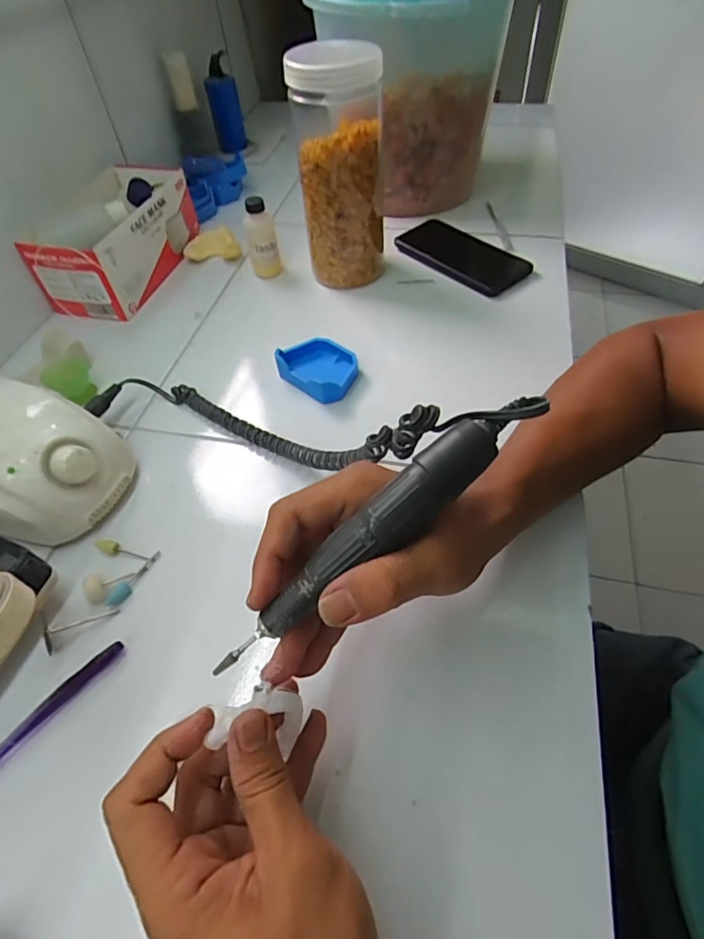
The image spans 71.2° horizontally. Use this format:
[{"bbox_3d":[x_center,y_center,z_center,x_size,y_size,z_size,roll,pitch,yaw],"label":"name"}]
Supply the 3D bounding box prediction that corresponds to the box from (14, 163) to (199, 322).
[{"bbox_3d":[-0.282,-0.287,0.604,0.119,0.088,0.212,7,53,10],"label":"box"}]

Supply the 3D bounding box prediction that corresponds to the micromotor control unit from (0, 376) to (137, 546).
[{"bbox_3d":[-0.255,-0.006,0.390,0.132,0.079,0.100,11,54,13],"label":"micromotor control unit"}]

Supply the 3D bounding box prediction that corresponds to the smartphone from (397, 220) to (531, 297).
[{"bbox_3d":[0.136,-0.269,0.611,0.091,0.015,0.167,-36,58,-21],"label":"smartphone"}]

